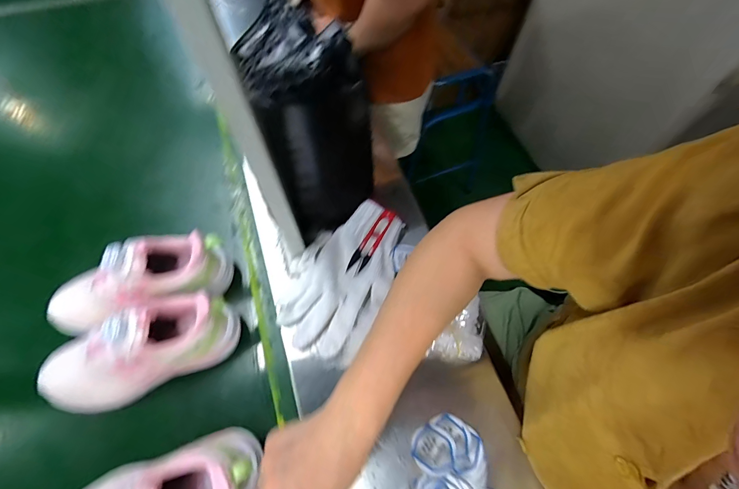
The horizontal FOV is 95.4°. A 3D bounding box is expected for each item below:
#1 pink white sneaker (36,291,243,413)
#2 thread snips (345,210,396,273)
[{"bbox_3d":[-0.274,0.123,0.388,0.221,0.095,0.088,-15,64,-10],"label":"pink white sneaker"},{"bbox_3d":[0.004,-0.006,0.470,0.022,0.015,0.105,27,65,12],"label":"thread snips"}]

